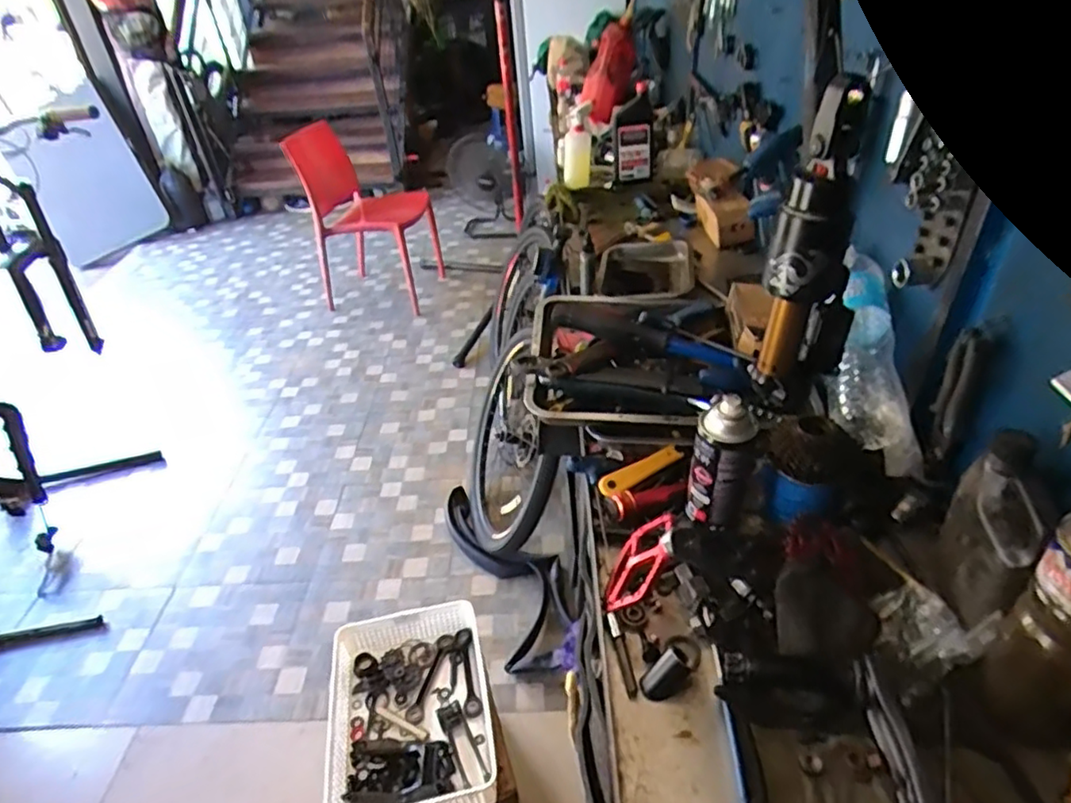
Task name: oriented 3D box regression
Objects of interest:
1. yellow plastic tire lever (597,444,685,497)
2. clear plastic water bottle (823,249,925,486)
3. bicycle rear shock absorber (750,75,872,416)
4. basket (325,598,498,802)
[{"bbox_3d":[0.135,0.089,0.806,0.125,0.010,0.026,-23,82,-20],"label":"yellow plastic tire lever"},{"bbox_3d":[0.430,-0.064,0.831,0.101,0.066,0.347,3,67,11],"label":"clear plastic water bottle"},{"bbox_3d":[0.226,-0.109,0.509,0.072,0.261,0.042,-27,42,-26],"label":"bicycle rear shock absorber"},{"bbox_3d":[-0.209,0.509,1.043,0.266,0.065,0.338,-10,37,-7],"label":"basket"}]

